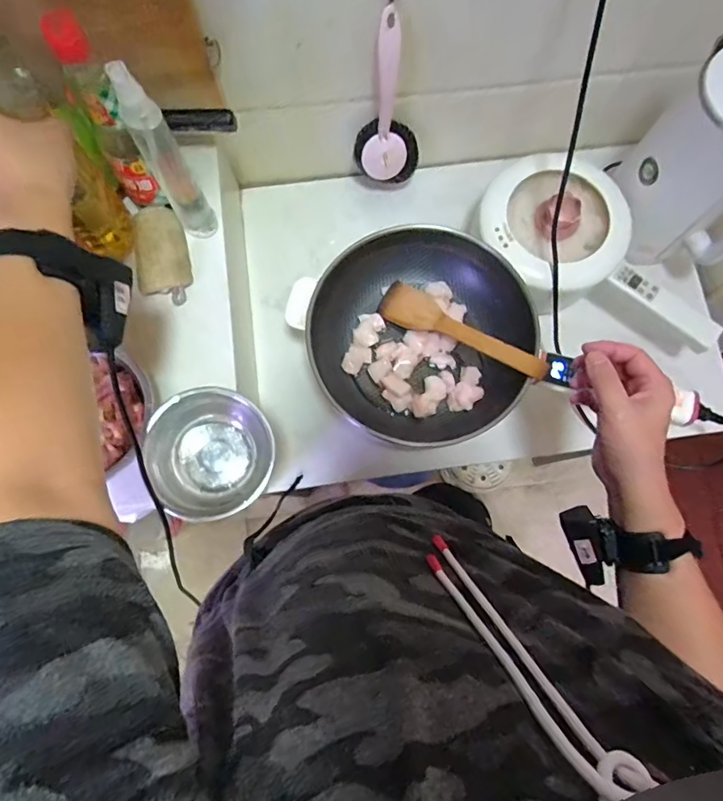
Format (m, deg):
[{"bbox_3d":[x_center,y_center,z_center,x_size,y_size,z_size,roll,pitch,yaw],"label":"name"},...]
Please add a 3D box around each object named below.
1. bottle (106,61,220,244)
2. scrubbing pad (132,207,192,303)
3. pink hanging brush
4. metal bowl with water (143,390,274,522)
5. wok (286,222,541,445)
[{"bbox_3d":[-0.188,-0.227,0.474,0.035,0.207,0.034,0,79,0],"label":"bottle"},{"bbox_3d":[-0.230,-0.166,0.553,0.057,0.028,0.103,-9,79,-2],"label":"scrubbing pad"},{"bbox_3d":[0.036,-0.363,0.606,0.085,0.214,0.052,-9,79,-2],"label":"pink hanging brush"},{"bbox_3d":[-0.152,0.054,0.501,0.118,0.059,0.122,0,79,0],"label":"metal bowl with water"},{"bbox_3d":[0.075,-0.079,0.620,0.267,0.078,0.266,-25,80,-5],"label":"wok"}]

